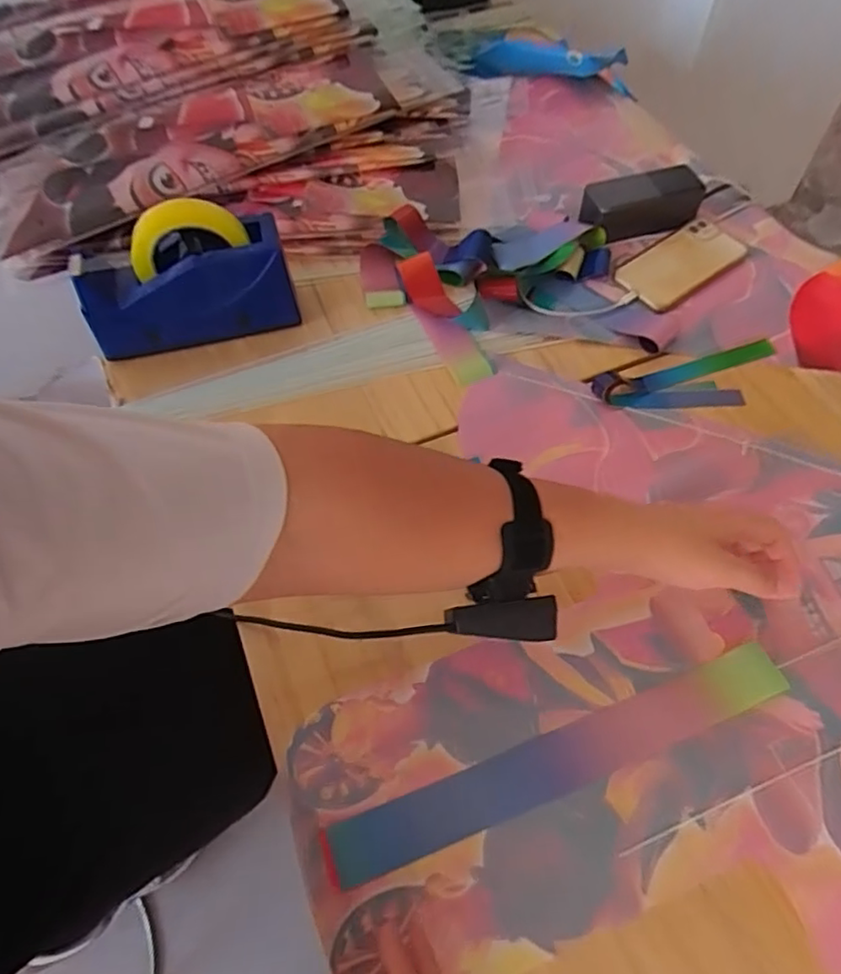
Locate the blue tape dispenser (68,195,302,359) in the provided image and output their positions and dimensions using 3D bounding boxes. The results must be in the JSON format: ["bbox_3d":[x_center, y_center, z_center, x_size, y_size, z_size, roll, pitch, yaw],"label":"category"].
[{"bbox_3d":[-0.235,-0.202,0.626,0.201,0.129,0.059,-17,59,-8],"label":"blue tape dispenser"}]

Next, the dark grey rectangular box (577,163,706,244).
[{"bbox_3d":[0.258,-0.331,0.741,0.144,0.052,0.059,-16,59,-8],"label":"dark grey rectangular box"}]

